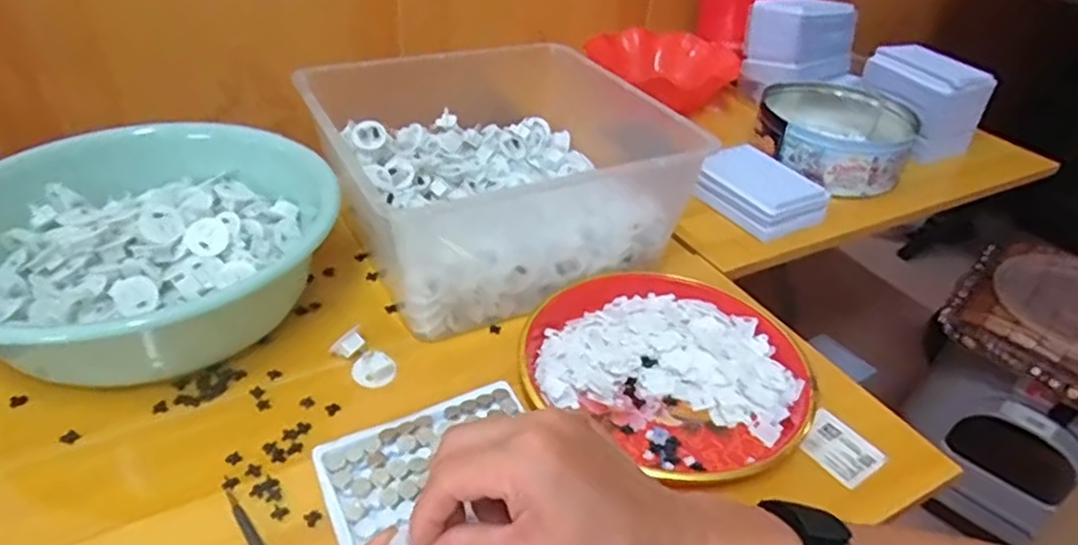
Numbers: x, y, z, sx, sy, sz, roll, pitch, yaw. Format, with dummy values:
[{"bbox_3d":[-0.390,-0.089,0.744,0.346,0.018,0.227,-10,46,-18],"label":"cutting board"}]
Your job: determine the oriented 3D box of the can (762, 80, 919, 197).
[{"bbox_3d":[0.370,-0.173,0.870,0.183,0.066,0.199,19,39,19],"label":"can"}]

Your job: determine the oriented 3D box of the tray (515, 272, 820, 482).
[{"bbox_3d":[0.101,0.070,0.545,0.217,0.027,0.186,25,41,25],"label":"tray"}]

